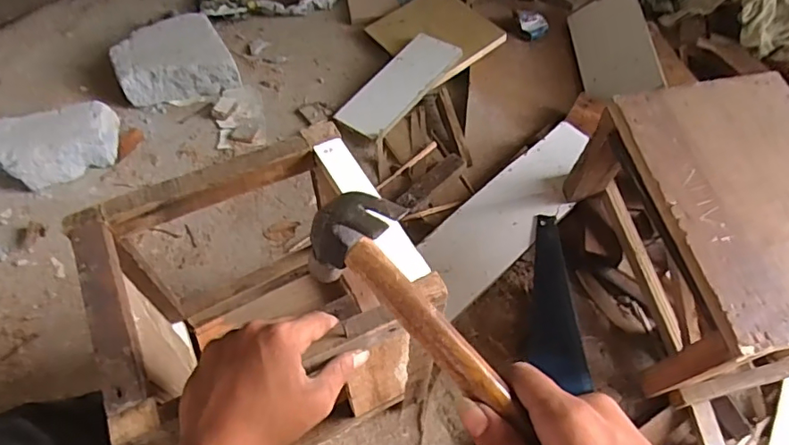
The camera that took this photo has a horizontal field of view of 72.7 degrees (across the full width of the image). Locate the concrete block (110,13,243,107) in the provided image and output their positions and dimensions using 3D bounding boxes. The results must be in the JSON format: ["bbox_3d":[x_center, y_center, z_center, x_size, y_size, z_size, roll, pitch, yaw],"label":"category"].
[{"bbox_3d":[-0.422,-0.317,1.024,0.209,0.080,0.171,-18,57,-13],"label":"concrete block"}]

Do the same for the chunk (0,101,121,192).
[{"bbox_3d":[-0.581,-0.132,0.907,0.212,0.073,0.119,-21,58,-15],"label":"chunk"}]

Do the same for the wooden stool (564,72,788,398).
[{"bbox_3d":[0.404,0.016,0.668,0.238,0.198,0.327,-8,56,-6],"label":"wooden stool"}]

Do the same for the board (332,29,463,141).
[{"bbox_3d":[0.008,-0.260,1.008,0.111,0.016,0.262,31,69,26],"label":"board"}]

